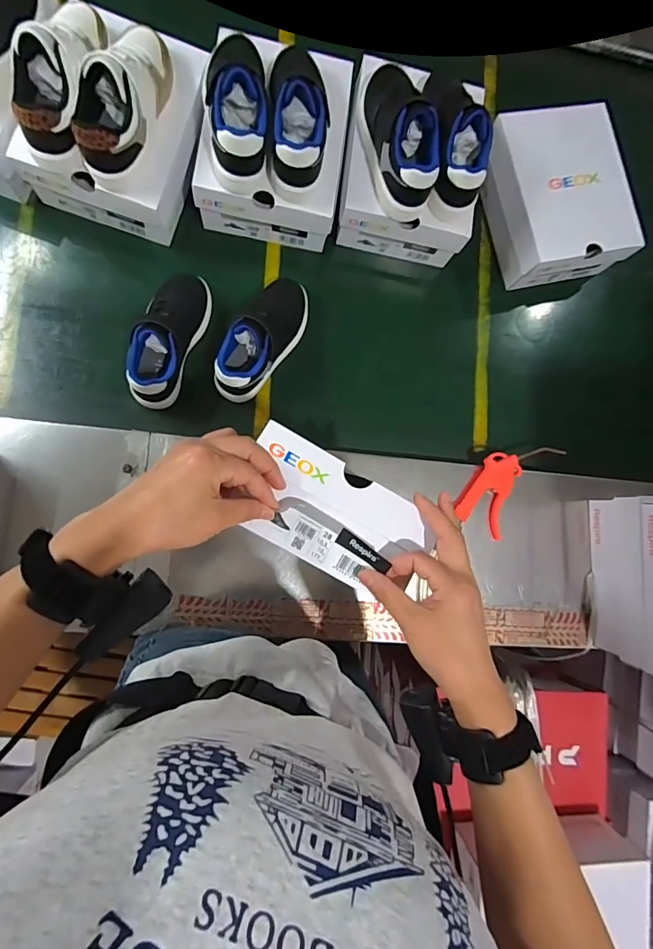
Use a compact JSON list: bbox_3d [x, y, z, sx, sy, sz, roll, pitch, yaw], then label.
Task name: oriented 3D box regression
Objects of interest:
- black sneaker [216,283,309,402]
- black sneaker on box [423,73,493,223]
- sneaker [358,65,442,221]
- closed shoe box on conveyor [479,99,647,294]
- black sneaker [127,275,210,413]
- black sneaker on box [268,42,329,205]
[{"bbox_3d":[-0.084,-0.197,0.610,0.074,0.081,0.194,30,82,-5],"label":"black sneaker"},{"bbox_3d":[0.170,-0.456,0.585,0.069,0.096,0.190,-3,86,-9],"label":"black sneaker on box"},{"bbox_3d":[0.093,-0.451,0.577,0.078,0.094,0.195,-15,88,-10],"label":"sneaker"},{"bbox_3d":[0.359,-0.433,0.693,0.187,0.088,0.225,-14,88,-9],"label":"closed shoe box on conveyor"},{"bbox_3d":[-0.212,-0.190,0.591,0.069,0.081,0.190,16,84,-7],"label":"black sneaker"},{"bbox_3d":[-0.035,-0.459,0.550,0.078,0.099,0.188,1,86,-9],"label":"black sneaker on box"}]

